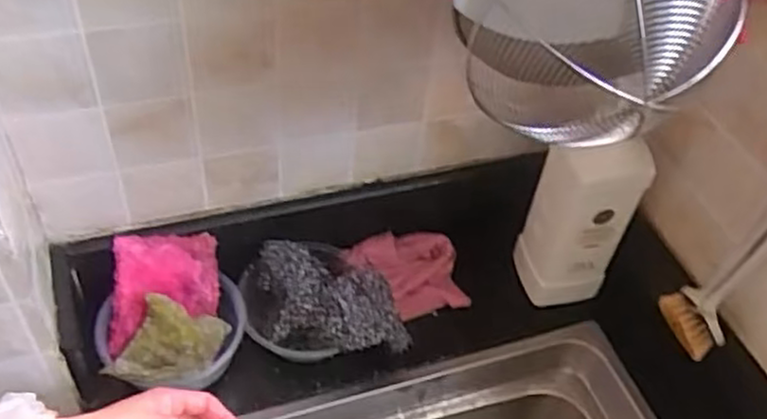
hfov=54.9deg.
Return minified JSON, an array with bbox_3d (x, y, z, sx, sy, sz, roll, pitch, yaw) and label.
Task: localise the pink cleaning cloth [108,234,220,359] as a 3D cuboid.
[{"bbox_3d":[-0.208,0.079,0.706,0.098,0.017,0.108,0,85,-15],"label":"pink cleaning cloth"}]

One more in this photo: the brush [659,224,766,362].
[{"bbox_3d":[0.296,0.030,0.611,0.055,0.221,0.061,34,53,23],"label":"brush"}]

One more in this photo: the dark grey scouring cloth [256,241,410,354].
[{"bbox_3d":[-0.052,0.090,0.734,0.162,0.046,0.093,17,48,10],"label":"dark grey scouring cloth"}]

